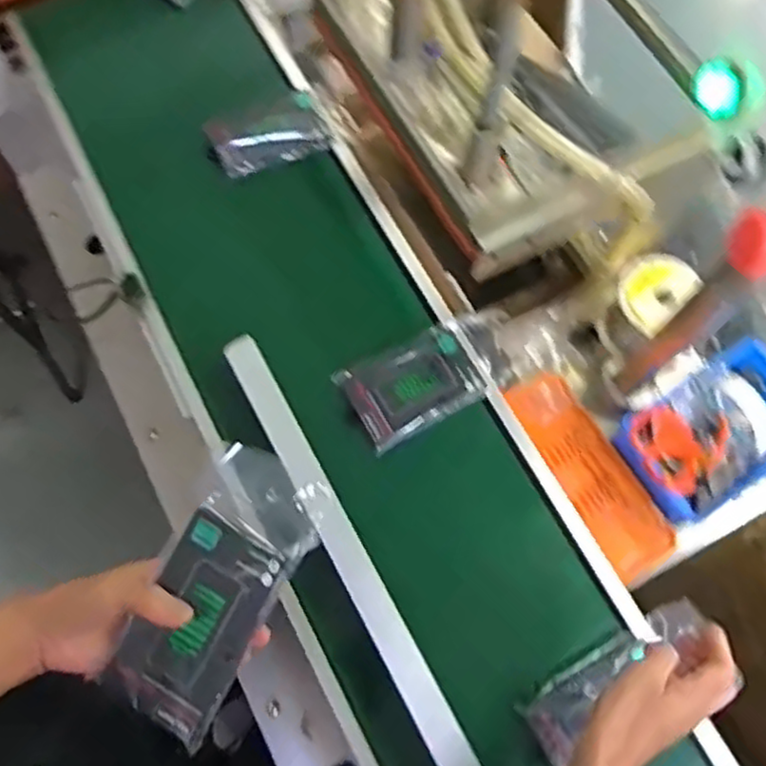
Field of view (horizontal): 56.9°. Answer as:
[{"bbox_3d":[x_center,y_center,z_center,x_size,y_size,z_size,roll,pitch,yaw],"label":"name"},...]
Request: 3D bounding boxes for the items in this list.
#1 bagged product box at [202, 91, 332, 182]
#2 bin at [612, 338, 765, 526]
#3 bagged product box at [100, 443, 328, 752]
[{"bbox_3d":[-0.139,-0.301,0.853,0.140,0.032,0.084,-21,72,-9],"label":"bagged product box"},{"bbox_3d":[0.377,0.059,0.794,0.216,0.081,0.141,-31,73,-12],"label":"bin"},{"bbox_3d":[-0.112,0.140,0.481,0.085,0.012,0.185,25,81,8],"label":"bagged product box"}]

